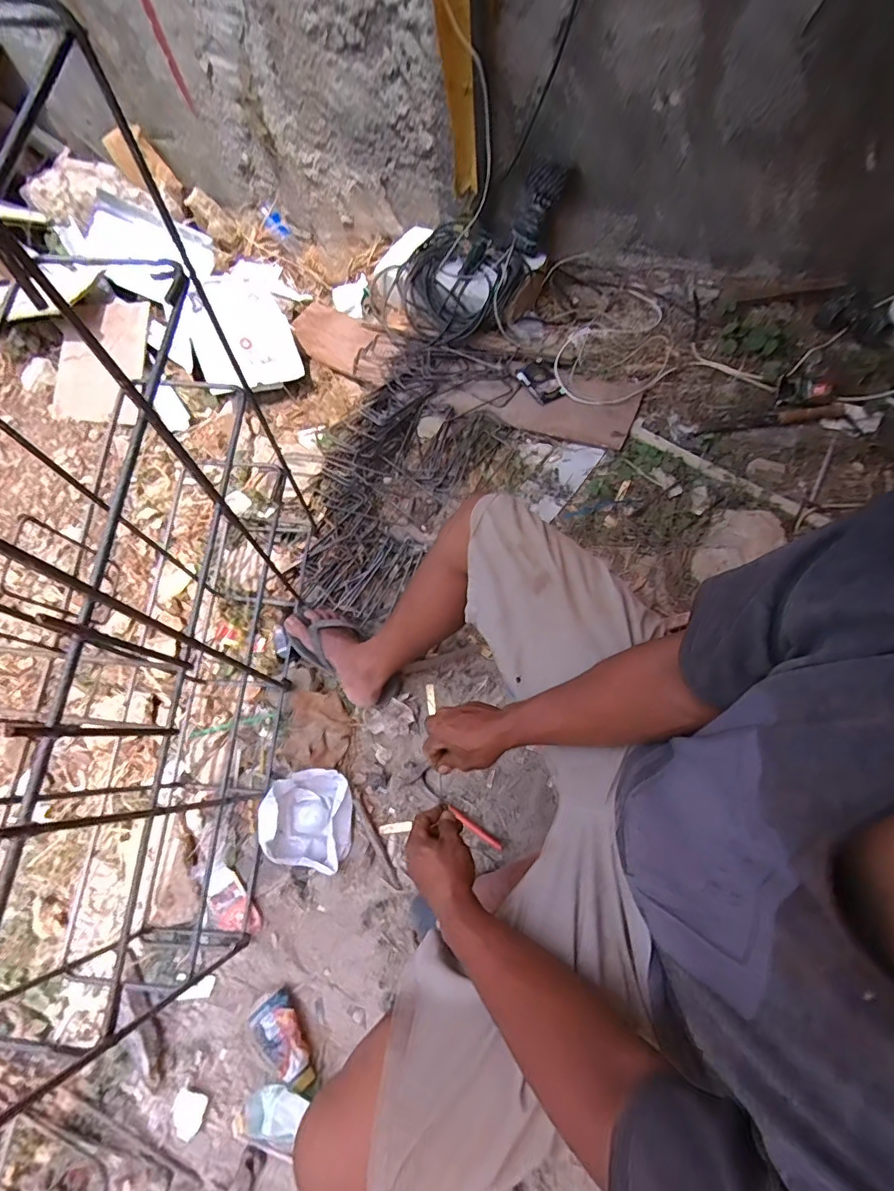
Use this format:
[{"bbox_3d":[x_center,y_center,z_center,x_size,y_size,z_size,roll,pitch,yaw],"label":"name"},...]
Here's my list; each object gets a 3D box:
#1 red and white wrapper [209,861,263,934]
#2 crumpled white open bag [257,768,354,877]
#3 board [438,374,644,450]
[{"bbox_3d":[-0.375,0.532,0.880,0.061,0.023,0.126,-35,73,-13],"label":"red and white wrapper"},{"bbox_3d":[-0.252,0.396,0.899,0.155,0.052,0.167,-2,67,4],"label":"crumpled white open bag"},{"bbox_3d":[0.220,-0.476,1.219,0.450,0.024,0.195,17,71,11],"label":"board"}]

